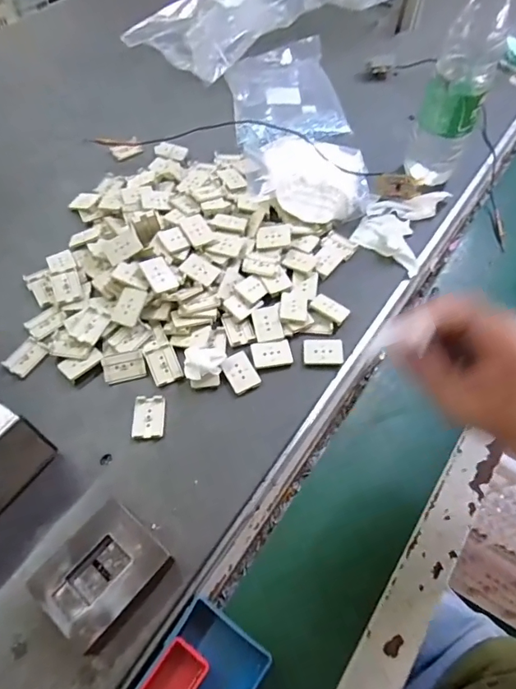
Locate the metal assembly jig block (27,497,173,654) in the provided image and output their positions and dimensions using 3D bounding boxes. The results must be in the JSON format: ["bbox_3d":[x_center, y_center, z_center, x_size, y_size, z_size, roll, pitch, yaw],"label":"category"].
[{"bbox_3d":[-0.111,0.167,0.336,0.065,0.029,0.079,37,64,19],"label":"metal assembly jig block"}]

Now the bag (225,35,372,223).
[{"bbox_3d":[0.050,-0.306,0.612,0.150,0.043,0.362,-6,59,-6],"label":"bag"}]

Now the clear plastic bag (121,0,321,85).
[{"bbox_3d":[-0.050,-0.515,0.725,0.169,0.072,0.268,38,64,19],"label":"clear plastic bag"}]

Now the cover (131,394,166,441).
[{"bbox_3d":[-0.098,0.065,0.414,0.027,0.004,0.041,-1,59,-3],"label":"cover"}]

